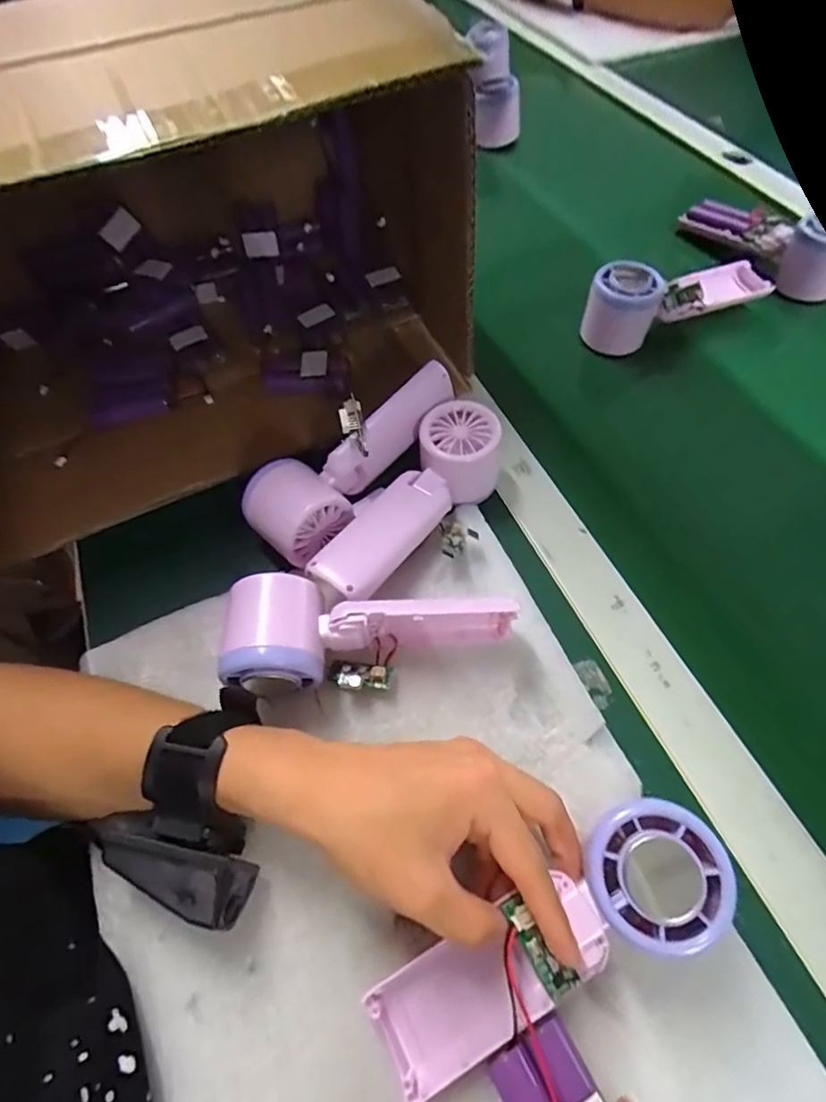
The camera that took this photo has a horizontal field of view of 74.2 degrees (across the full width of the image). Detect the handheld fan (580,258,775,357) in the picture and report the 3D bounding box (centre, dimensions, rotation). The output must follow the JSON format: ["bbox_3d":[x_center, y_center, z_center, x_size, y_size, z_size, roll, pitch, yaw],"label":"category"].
[{"bbox_3d":[0.230,-0.226,0.479,0.171,0.052,0.051,-19,58,-5],"label":"handheld fan"}]

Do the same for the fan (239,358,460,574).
[{"bbox_3d":[-0.035,-0.058,0.370,0.160,0.060,0.055,-37,61,-16],"label":"fan"}]

